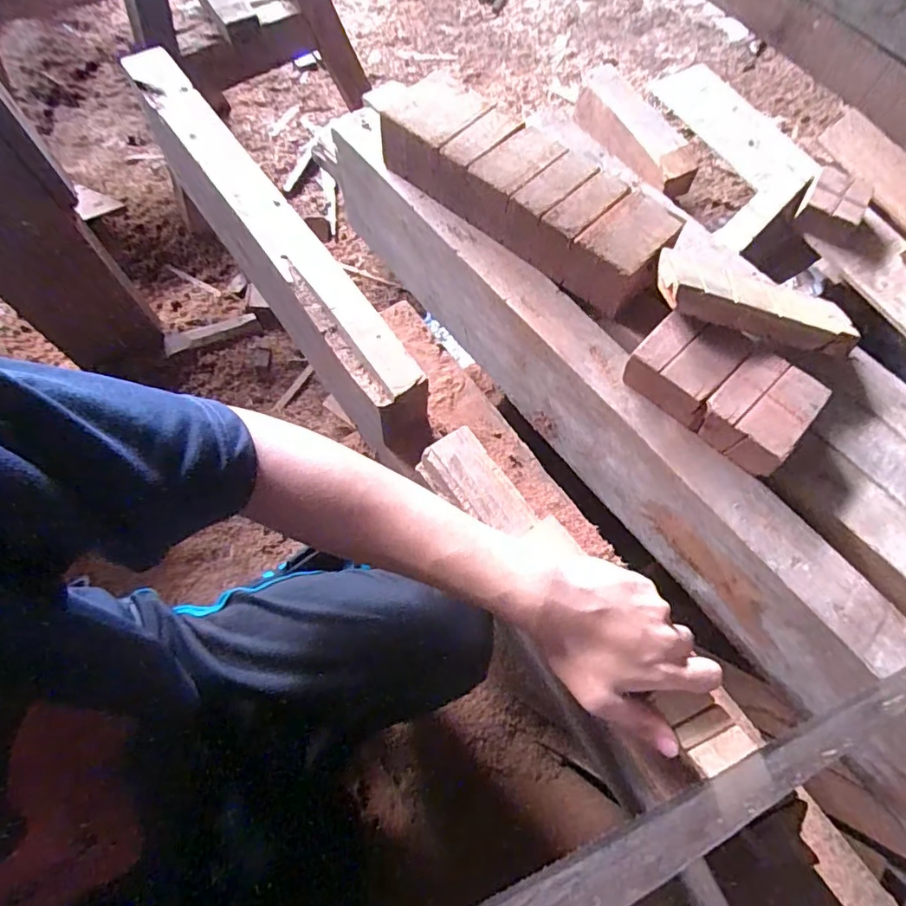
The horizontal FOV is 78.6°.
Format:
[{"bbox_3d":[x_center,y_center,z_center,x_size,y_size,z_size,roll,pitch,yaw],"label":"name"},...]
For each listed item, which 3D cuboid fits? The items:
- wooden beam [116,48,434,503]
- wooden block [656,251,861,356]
[{"bbox_3d":[-0.199,-0.226,0.599,0.059,0.126,0.553,-33,73,-16],"label":"wooden beam"},{"bbox_3d":[0.251,-0.128,0.458,0.178,0.026,0.061,12,67,-13],"label":"wooden block"}]

